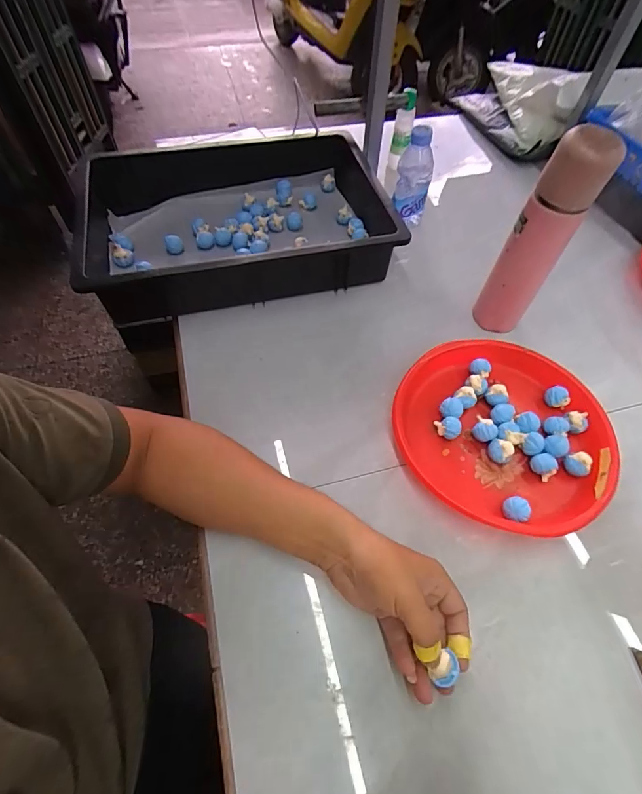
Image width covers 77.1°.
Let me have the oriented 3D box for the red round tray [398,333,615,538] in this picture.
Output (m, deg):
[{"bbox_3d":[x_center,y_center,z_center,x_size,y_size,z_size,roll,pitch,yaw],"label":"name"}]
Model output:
[{"bbox_3d":[0.220,0.040,0.494,0.244,0.036,0.248,1,58,-1],"label":"red round tray"}]

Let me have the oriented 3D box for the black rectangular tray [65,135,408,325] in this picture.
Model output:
[{"bbox_3d":[-0.126,-0.275,0.651,0.481,0.108,0.309,-11,59,-8],"label":"black rectangular tray"}]

